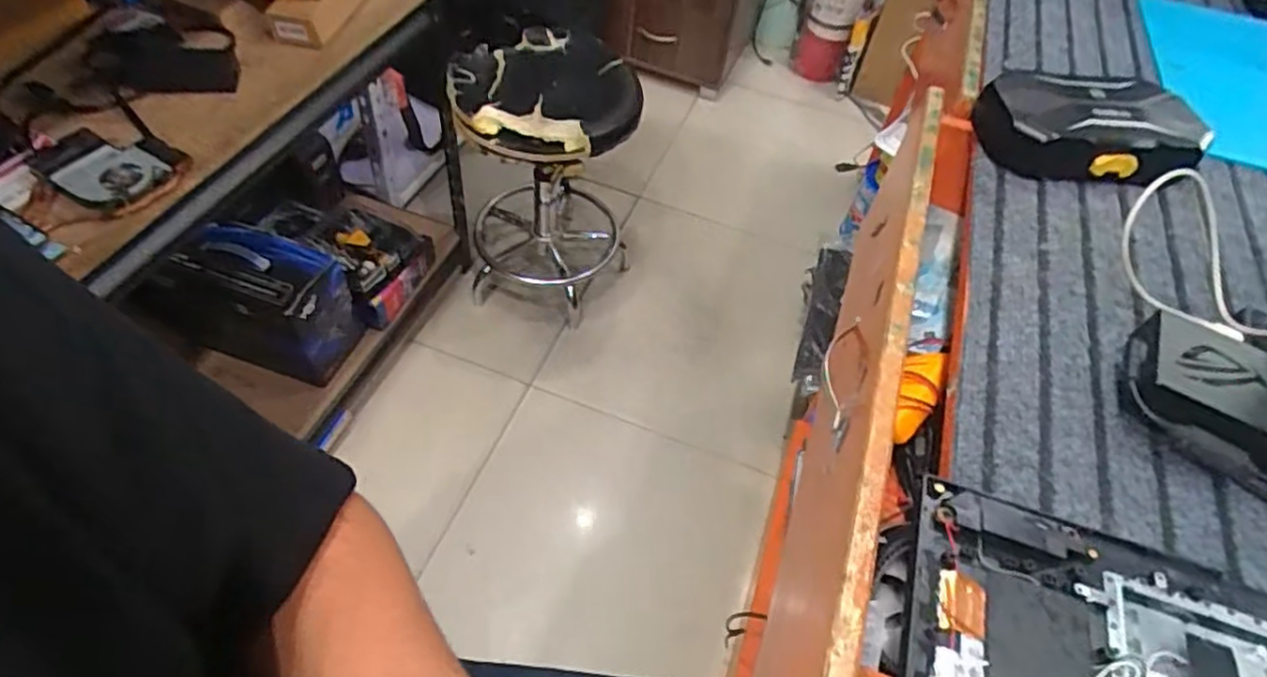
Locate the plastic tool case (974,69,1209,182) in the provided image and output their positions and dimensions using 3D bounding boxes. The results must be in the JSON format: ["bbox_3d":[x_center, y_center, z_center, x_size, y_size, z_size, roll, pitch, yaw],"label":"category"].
[{"bbox_3d":[0.404,-0.185,0.627,0.205,0.058,0.105,0,52,-7],"label":"plastic tool case"}]

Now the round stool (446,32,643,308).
[{"bbox_3d":[-0.167,-0.324,1.362,0.315,0.466,0.366,-1,53,-8],"label":"round stool"}]

